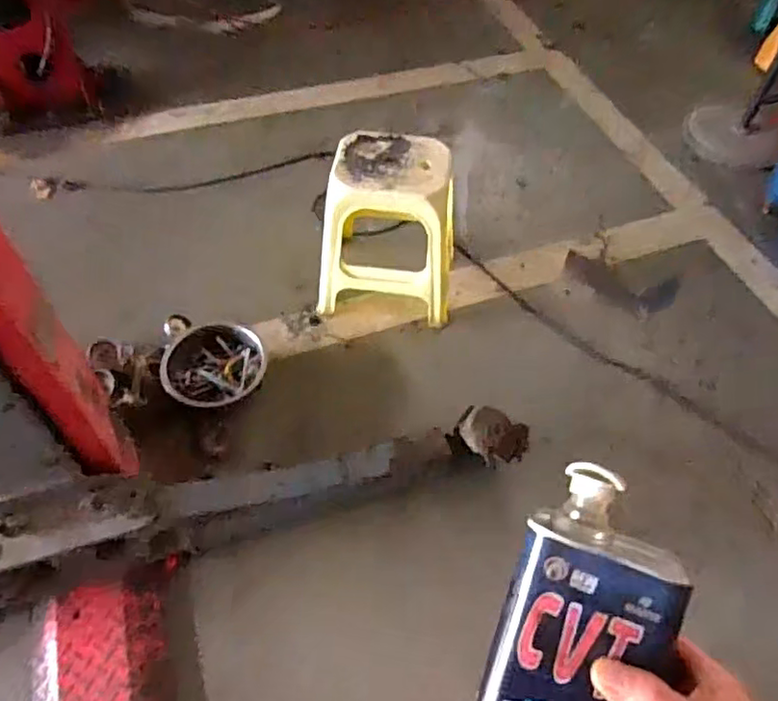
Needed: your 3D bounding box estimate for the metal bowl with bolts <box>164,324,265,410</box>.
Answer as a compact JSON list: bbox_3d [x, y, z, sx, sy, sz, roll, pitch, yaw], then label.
[{"bbox_3d":[-0.465,0.035,1.647,0.272,0.074,0.250,12,54,6],"label":"metal bowl with bolts"}]

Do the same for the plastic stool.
[{"bbox_3d":[0.008,-0.346,1.729,0.376,0.422,0.300,7,54,2],"label":"plastic stool"}]

